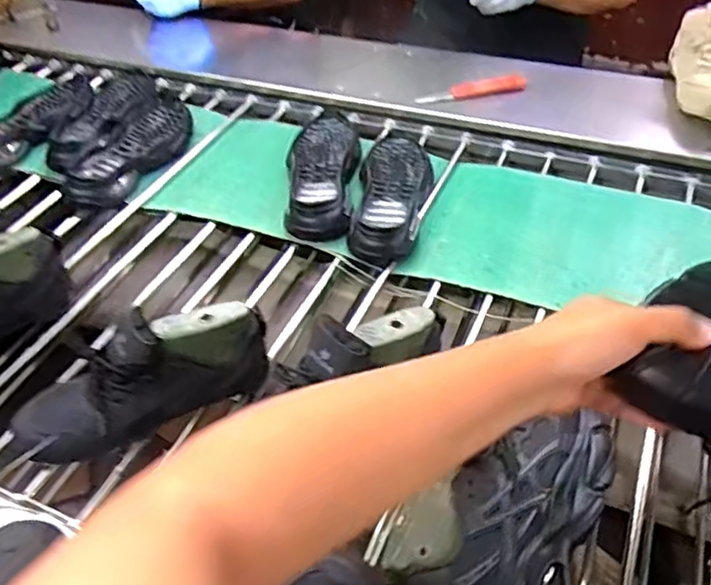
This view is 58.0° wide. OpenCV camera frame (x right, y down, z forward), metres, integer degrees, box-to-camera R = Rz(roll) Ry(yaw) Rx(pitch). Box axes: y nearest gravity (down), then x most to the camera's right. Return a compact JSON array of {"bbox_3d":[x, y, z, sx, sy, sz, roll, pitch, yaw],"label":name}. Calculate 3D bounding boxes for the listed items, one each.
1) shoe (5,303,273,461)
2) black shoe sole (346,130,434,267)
[{"bbox_3d":[-0.228,0.096,0.658,0.275,0.131,0.090,-25,47,-1],"label":"shoe"},{"bbox_3d":[0.058,-0.165,0.982,0.112,0.049,0.342,3,46,8],"label":"black shoe sole"}]

